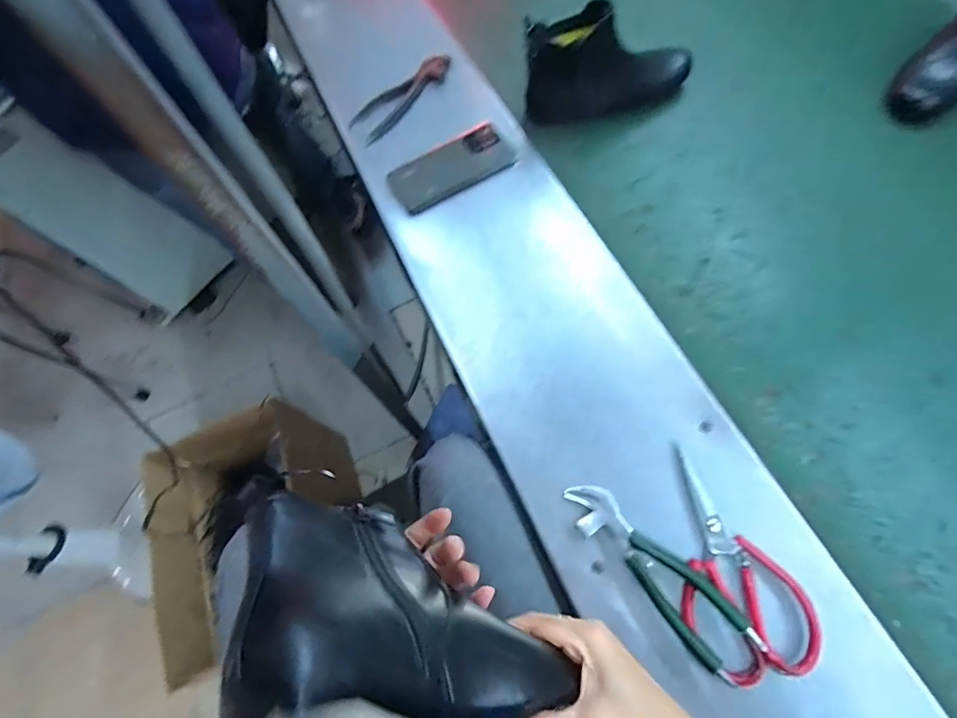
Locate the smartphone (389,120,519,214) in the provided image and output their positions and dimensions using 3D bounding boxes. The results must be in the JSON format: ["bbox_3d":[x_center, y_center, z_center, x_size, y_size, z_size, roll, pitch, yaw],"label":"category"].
[{"bbox_3d":[-0.038,-0.264,0.635,0.170,0.014,0.082,-29,76,-5],"label":"smartphone"}]

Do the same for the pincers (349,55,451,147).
[{"bbox_3d":[-0.119,-0.406,0.704,0.065,0.021,0.191,38,74,17],"label":"pincers"}]

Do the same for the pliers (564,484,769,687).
[{"bbox_3d":[0.162,0.189,0.426,0.056,0.037,0.190,-38,70,-12],"label":"pliers"}]

